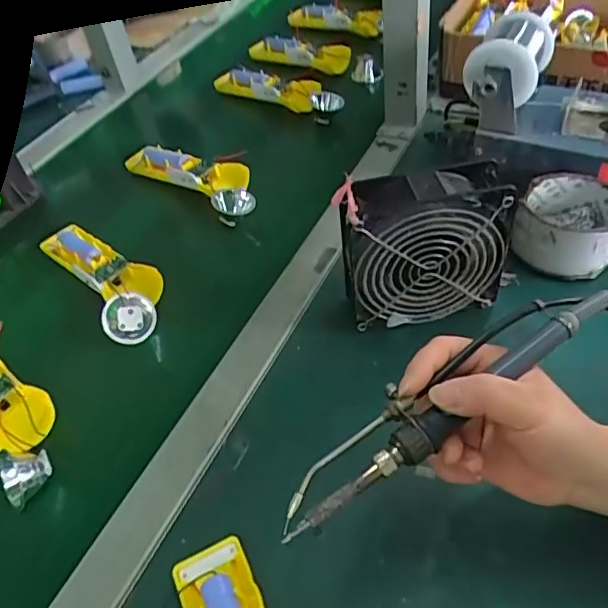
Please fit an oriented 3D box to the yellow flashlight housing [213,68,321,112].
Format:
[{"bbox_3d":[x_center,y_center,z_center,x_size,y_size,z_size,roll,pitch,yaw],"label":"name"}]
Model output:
[{"bbox_3d":[-0.056,-0.288,0.763,0.170,0.028,0.043,18,51,23],"label":"yellow flashlight housing"}]

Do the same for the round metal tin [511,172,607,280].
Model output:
[{"bbox_3d":[0.232,-0.073,0.505,0.082,0.053,0.085,-4,46,4],"label":"round metal tin"}]

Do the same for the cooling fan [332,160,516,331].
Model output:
[{"bbox_3d":[0.097,-0.046,0.451,0.136,0.119,0.050,-11,46,-3],"label":"cooling fan"}]

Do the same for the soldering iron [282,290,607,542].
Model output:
[{"bbox_3d":[0.078,0.048,0.302,0.214,0.015,0.036,-30,50,-15],"label":"soldering iron"}]

